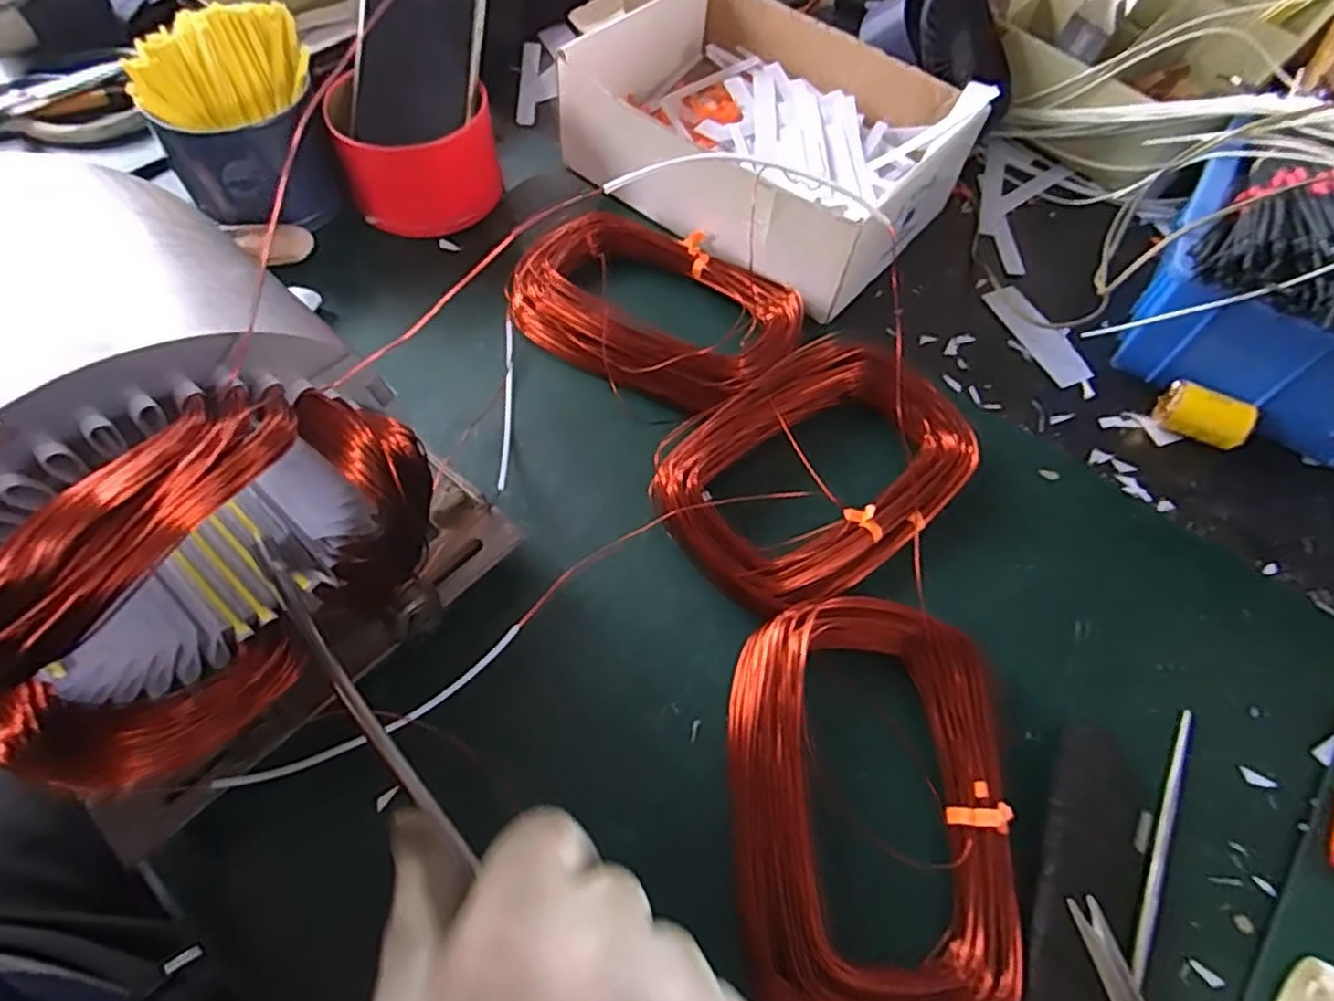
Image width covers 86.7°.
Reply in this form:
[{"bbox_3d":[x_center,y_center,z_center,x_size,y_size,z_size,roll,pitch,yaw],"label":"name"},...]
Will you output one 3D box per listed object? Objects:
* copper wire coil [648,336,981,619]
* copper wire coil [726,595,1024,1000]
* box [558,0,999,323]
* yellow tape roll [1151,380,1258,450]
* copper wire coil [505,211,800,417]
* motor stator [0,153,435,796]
[{"bbox_3d":[0.084,-0.018,0.394,0.184,0.029,0.120,-33,68,-19],"label":"copper wire coil"},{"bbox_3d":[0.089,0.130,0.304,0.119,0.024,0.175,3,61,-1],"label":"copper wire coil"},{"bbox_3d":[0.069,-0.262,0.503,0.249,0.071,0.197,35,65,15],"label":"box"},{"bbox_3d":[0.329,-0.052,0.434,0.048,0.027,0.031,28,64,12],"label":"yellow tape roll"},{"bbox_3d":[-0.005,-0.123,0.444,0.170,0.029,0.120,32,64,14],"label":"copper wire coil"},{"bbox_3d":[-0.180,-0.009,0.237,0.139,0.146,0.139,36,65,15],"label":"motor stator"}]

